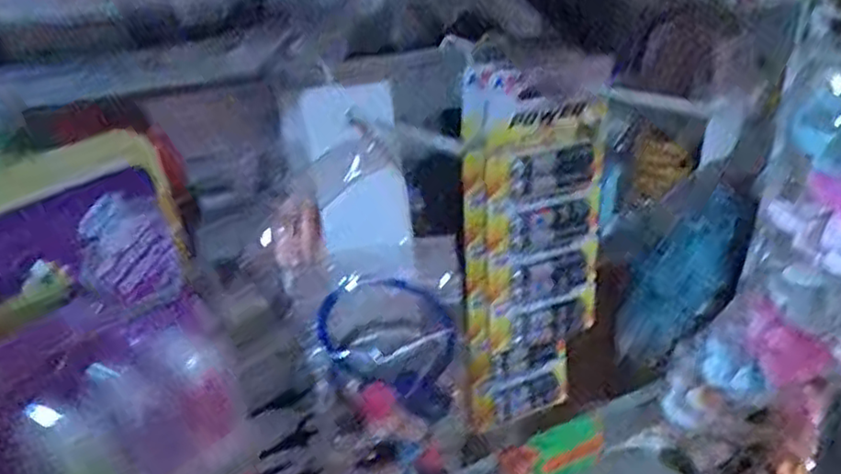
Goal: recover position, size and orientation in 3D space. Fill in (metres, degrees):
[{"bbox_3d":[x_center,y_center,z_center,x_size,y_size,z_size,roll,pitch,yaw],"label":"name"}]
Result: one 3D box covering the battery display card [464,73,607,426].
[{"bbox_3d":[0.059,0.014,0.372,0.070,0.201,0.024,-13,25,-15],"label":"battery display card"}]

